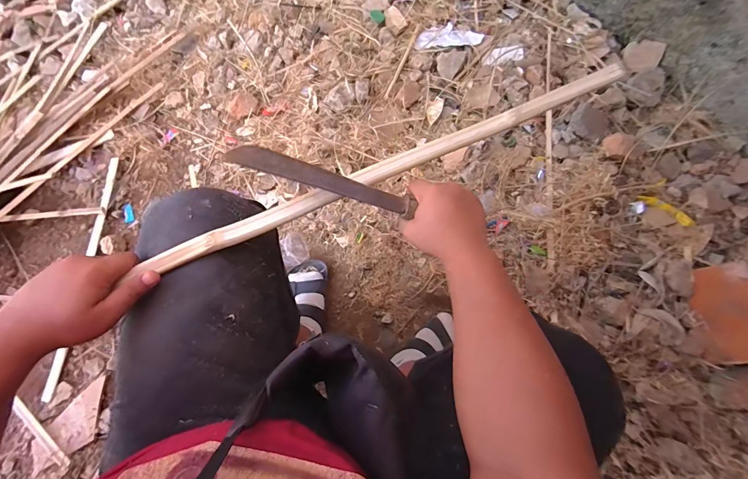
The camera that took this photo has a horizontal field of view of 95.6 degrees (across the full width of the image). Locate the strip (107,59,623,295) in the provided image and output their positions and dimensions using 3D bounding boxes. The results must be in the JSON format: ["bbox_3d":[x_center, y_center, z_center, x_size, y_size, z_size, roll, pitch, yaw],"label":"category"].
[{"bbox_3d":[0.053,-0.106,0.445,0.690,0.016,0.027,-25,77,-10],"label":"strip"}]

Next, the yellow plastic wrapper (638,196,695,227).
[{"bbox_3d":[0.717,-0.074,0.832,0.128,0.007,0.036,38,62,17],"label":"yellow plastic wrapper"}]

